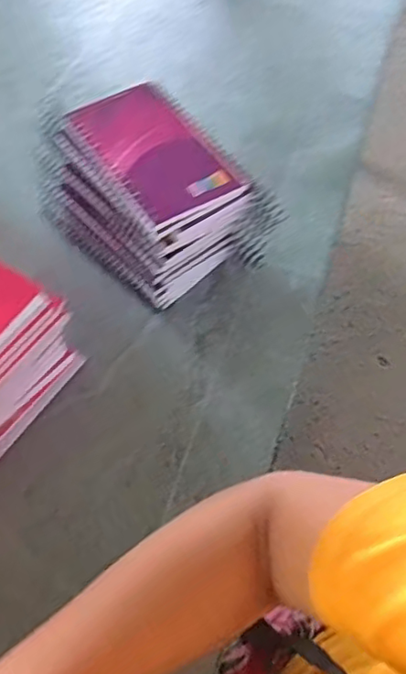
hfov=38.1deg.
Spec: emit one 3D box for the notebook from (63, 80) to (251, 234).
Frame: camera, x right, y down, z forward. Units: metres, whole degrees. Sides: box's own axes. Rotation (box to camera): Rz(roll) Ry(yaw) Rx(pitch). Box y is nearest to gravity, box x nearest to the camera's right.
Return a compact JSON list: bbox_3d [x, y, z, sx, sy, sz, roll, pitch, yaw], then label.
[{"bbox_3d":[-0.031,-0.138,0.434,0.087,0.015,0.123,-27,69,-21],"label":"notebook"}]

